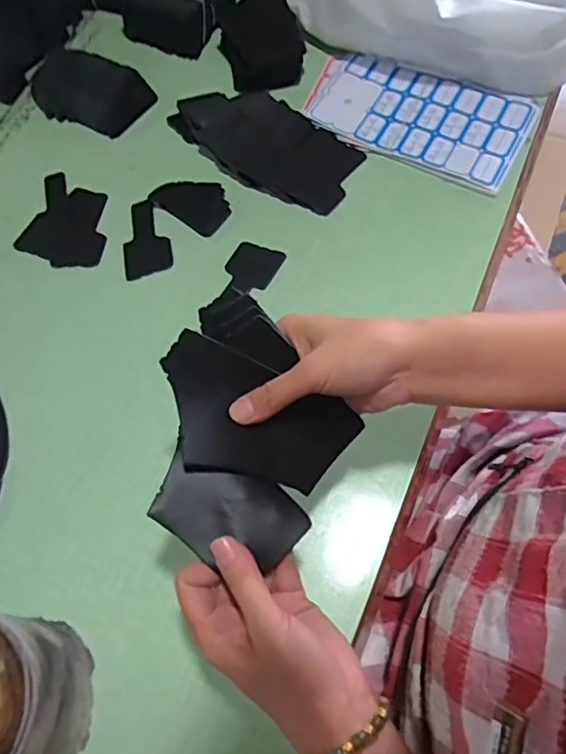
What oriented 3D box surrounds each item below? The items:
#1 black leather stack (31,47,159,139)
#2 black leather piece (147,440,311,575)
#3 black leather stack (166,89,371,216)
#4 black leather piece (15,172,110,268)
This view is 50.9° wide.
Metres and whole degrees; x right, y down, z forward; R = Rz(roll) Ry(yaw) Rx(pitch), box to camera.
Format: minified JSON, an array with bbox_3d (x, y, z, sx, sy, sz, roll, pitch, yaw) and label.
[{"bbox_3d":[-0.207,-0.302,0.631,0.126,0.030,0.075,27,70,14],"label":"black leather stack"},{"bbox_3d":[-0.031,0.083,0.361,0.090,0.009,0.052,22,67,-4],"label":"black leather piece"},{"bbox_3d":[-0.019,-0.235,0.592,0.192,0.021,0.098,30,71,15],"label":"black leather stack"},{"bbox_3d":[-0.208,-0.153,0.584,0.083,0.005,0.096,12,67,8],"label":"black leather piece"}]

